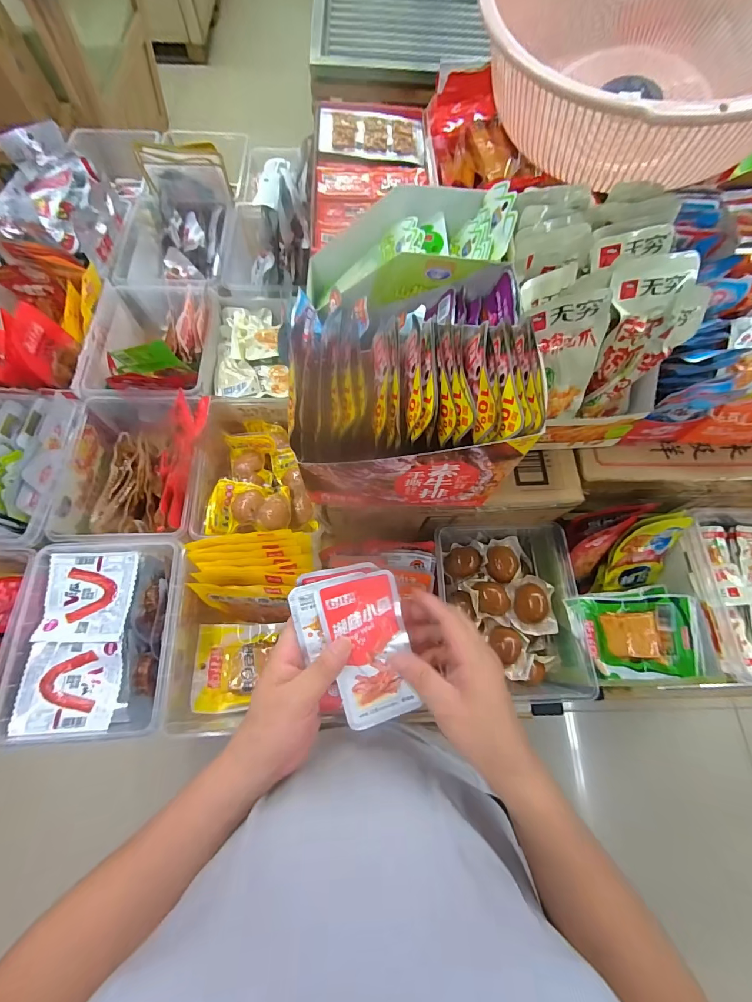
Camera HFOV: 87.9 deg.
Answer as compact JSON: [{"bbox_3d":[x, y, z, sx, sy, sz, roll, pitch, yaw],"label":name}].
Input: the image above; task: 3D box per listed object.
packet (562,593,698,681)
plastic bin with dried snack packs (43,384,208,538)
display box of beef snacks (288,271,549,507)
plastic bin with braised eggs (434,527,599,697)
[{"bbox_3d":[0.302,0.154,0.445,0.151,0.035,0.088,-1,69,-3],"label":"packet"},{"bbox_3d":[-0.305,-0.048,0.517,0.175,0.114,0.222,4,68,-1],"label":"plastic bin with dried snack packs"},{"bbox_3d":[0.024,-0.102,0.357,0.184,0.134,0.174,1,69,-2],"label":"display box of beef snacks"},{"bbox_3d":[0.160,0.132,0.478,0.142,0.081,0.210,-3,69,-4],"label":"plastic bin with braised eggs"}]

